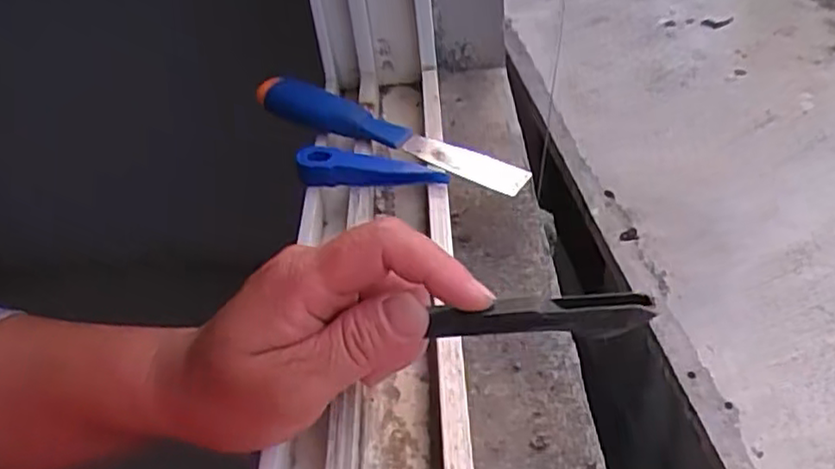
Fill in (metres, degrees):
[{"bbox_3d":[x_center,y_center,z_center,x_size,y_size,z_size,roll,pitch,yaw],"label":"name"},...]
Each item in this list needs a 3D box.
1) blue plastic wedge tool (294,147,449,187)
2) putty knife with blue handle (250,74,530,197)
[{"bbox_3d":[-0.025,-0.037,0.378,0.081,0.017,0.016,0,40,9],"label":"blue plastic wedge tool"},{"bbox_3d":[-0.020,-0.068,0.430,0.187,0.038,0.029,16,45,26],"label":"putty knife with blue handle"}]

